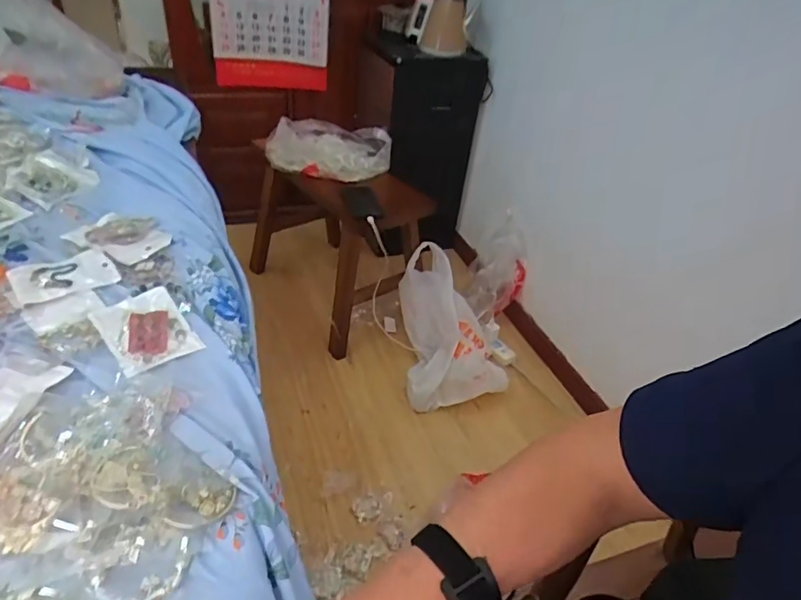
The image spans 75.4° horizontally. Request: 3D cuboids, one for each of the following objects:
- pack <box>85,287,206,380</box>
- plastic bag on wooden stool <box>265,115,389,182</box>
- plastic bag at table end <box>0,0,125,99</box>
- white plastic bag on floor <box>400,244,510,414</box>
[{"bbox_3d":[-0.261,0.026,0.528,0.075,0.018,0.110,-25,48,-37],"label":"pack"},{"bbox_3d":[-0.202,-0.432,1.448,0.350,0.120,0.177,4,37,-7],"label":"plastic bag on wooden stool"},{"bbox_3d":[-0.762,-0.536,1.035,0.374,0.150,0.210,28,42,24],"label":"plastic bag at table end"},{"bbox_3d":[0.140,0.074,1.474,0.263,0.215,0.427,-2,52,-12],"label":"white plastic bag on floor"}]

